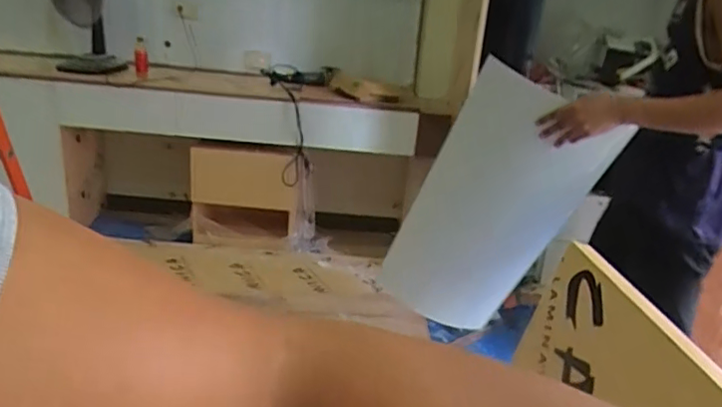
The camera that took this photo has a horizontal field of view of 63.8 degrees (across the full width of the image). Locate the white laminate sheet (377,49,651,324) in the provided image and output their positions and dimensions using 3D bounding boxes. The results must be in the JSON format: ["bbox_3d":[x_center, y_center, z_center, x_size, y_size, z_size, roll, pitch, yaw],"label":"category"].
[{"bbox_3d":[0.324,0.044,1.540,0.292,0.787,0.255,-5,45,-25],"label":"white laminate sheet"}]

